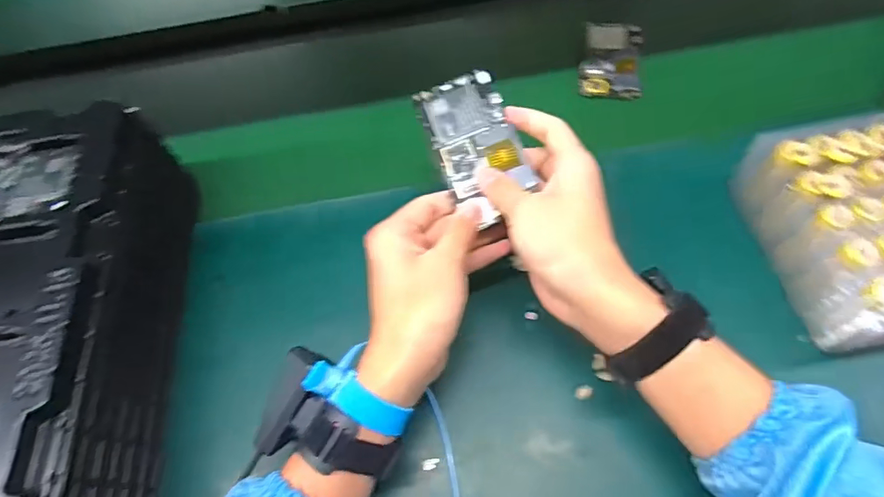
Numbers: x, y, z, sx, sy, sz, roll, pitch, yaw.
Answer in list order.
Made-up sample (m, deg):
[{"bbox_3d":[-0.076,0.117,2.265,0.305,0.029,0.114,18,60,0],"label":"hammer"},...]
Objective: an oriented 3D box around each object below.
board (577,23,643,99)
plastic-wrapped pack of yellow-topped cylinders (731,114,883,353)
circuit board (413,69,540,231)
[{"bbox_3d":[0.196,-0.221,0.572,0.065,0.013,0.119,8,60,9],"label":"board"},{"bbox_3d":[0.343,-0.015,0.390,0.152,0.077,0.172,-8,59,0],"label":"plastic-wrapped pack of yellow-topped cylinders"},{"bbox_3d":[0.026,-0.081,0.386,0.066,0.009,0.124,-18,73,5],"label":"circuit board"}]

